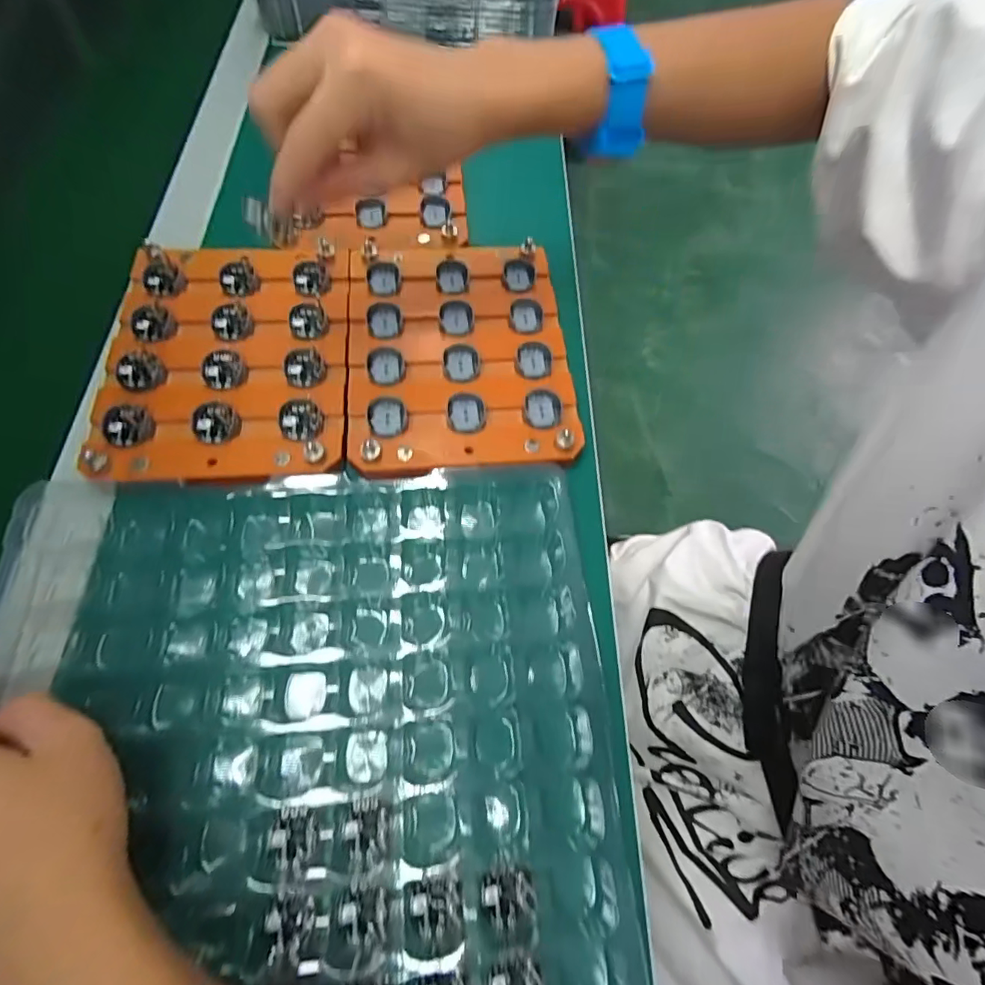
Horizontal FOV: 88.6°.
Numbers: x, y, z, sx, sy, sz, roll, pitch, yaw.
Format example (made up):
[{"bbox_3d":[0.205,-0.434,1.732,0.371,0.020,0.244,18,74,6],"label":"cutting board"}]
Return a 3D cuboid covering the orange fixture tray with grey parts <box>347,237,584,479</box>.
[{"bbox_3d":[-0.024,-0.102,0.349,0.147,0.012,0.190,-5,66,-5],"label":"orange fixture tray with grey parts"}]

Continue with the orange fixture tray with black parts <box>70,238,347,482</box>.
[{"bbox_3d":[-0.172,-0.093,0.332,0.147,0.014,0.186,-3,66,-4],"label":"orange fixture tray with black parts"}]

